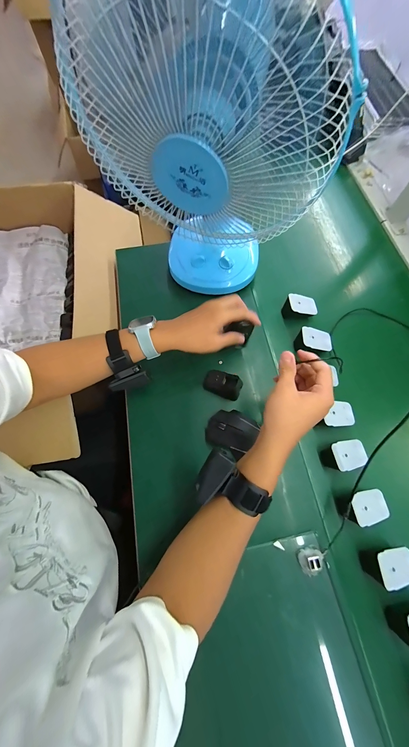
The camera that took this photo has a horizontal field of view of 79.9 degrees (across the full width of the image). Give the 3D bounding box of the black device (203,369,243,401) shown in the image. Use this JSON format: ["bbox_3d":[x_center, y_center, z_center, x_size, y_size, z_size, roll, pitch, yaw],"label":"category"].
[{"bbox_3d":[0.035,0.020,0.458,0.072,0.034,0.042,16,69,4],"label":"black device"}]

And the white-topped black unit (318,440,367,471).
[{"bbox_3d":[0.243,0.141,0.426,0.072,0.047,0.049,-11,69,-7],"label":"white-topped black unit"}]

